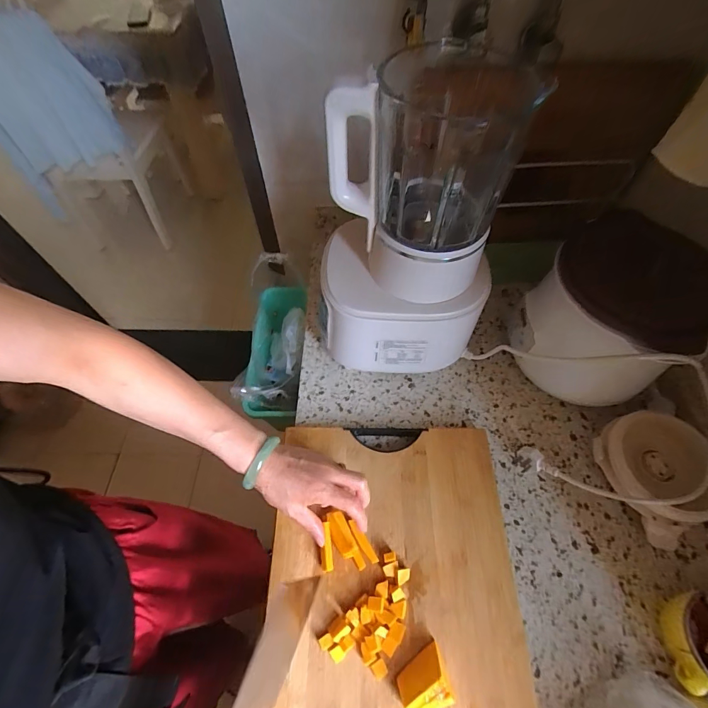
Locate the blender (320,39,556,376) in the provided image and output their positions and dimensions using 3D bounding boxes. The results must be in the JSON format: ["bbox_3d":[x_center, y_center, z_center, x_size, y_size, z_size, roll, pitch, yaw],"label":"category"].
[{"bbox_3d":[0.066,-0.139,0.463,0.210,0.349,0.172,1,59,1],"label":"blender"}]

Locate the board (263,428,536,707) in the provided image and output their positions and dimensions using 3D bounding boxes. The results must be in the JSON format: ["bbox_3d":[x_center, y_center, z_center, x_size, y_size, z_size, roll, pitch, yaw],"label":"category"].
[{"bbox_3d":[0.047,0.278,0.427,0.288,0.028,0.394,1,59,1],"label":"board"}]

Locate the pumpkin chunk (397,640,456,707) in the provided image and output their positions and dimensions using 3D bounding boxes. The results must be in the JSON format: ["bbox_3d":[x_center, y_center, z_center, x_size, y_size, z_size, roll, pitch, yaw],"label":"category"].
[{"bbox_3d":[0.071,0.338,0.374,0.051,0.025,0.046,-15,60,-9],"label":"pumpkin chunk"}]

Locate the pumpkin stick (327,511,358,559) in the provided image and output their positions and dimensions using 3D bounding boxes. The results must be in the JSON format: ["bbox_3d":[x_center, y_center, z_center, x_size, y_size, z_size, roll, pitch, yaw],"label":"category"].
[{"bbox_3d":[-0.015,0.220,0.441,0.023,0.012,0.055,-24,74,-13],"label":"pumpkin stick"}]

